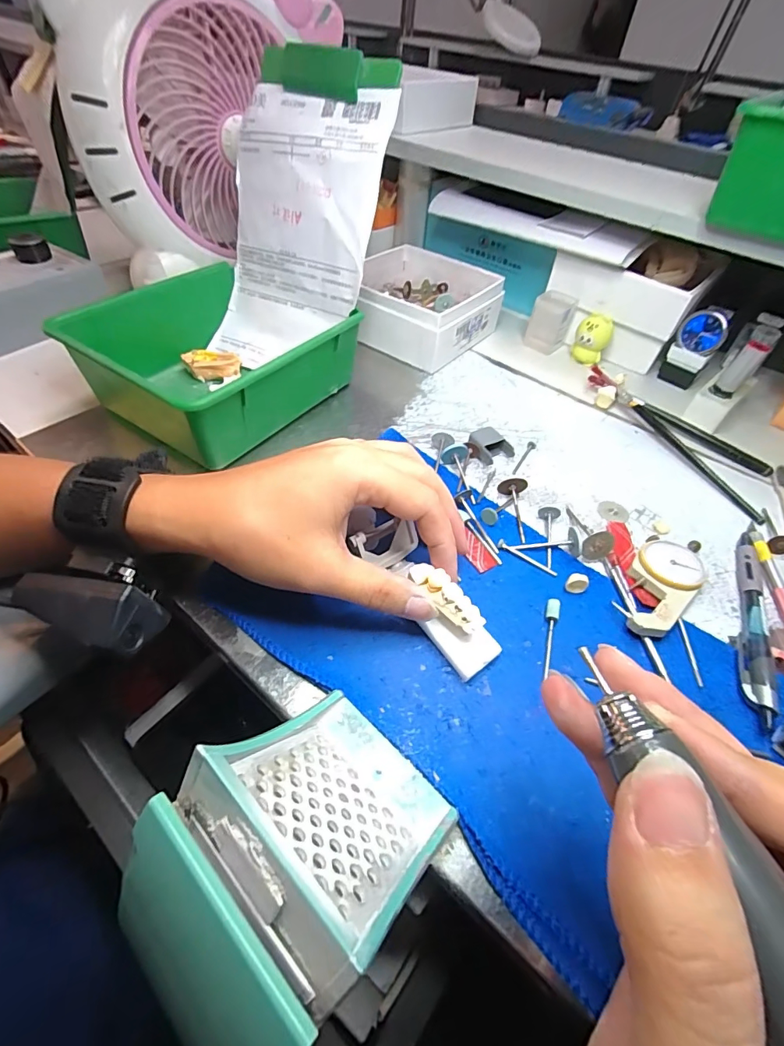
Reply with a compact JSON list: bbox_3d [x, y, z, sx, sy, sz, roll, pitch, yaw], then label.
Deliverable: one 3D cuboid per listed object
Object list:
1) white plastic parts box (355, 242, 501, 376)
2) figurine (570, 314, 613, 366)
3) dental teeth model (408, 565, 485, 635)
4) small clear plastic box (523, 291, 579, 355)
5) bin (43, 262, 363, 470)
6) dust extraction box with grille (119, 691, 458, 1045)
[{"bbox_3d":[0.028,-0.225,0.463,0.132,0.053,0.142,30,54,19],"label":"white plastic parts box"},{"bbox_3d":[0.200,-0.184,0.448,0.033,0.043,0.021,23,52,14],"label":"figurine"},{"bbox_3d":[0.028,0.038,0.233,0.045,0.009,0.013,40,57,19],"label":"dental teeth model"},{"bbox_3d":[0.167,-0.211,0.473,0.041,0.048,0.029,18,50,10],"label":"small clear plastic box"},{"bbox_3d":[-0.133,-0.123,0.352,0.156,0.076,0.160,31,54,20],"label":"bin"},{"bbox_3d":[-0.034,0.112,0.155,0.077,0.069,0.109,37,56,24],"label":"dust extraction box with grille"}]

